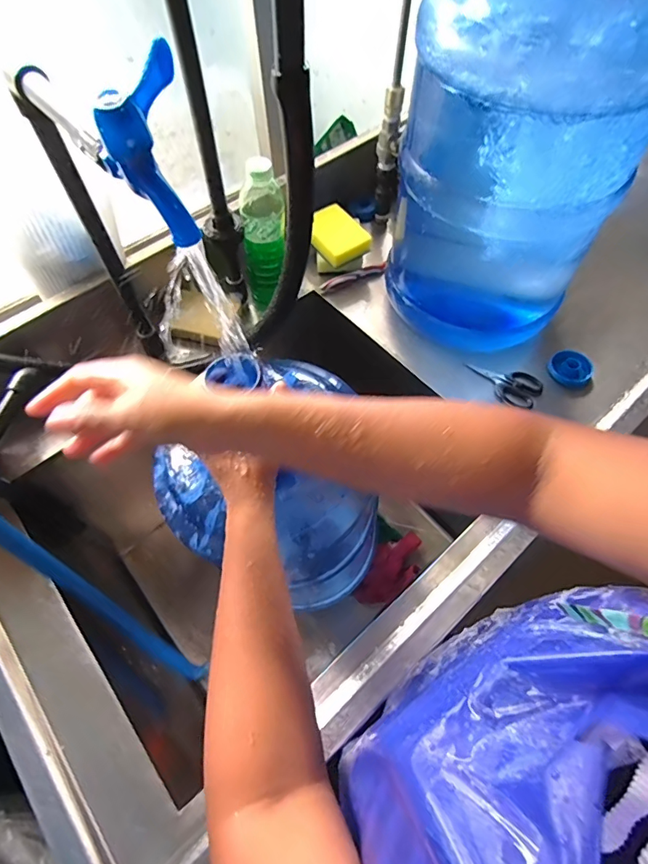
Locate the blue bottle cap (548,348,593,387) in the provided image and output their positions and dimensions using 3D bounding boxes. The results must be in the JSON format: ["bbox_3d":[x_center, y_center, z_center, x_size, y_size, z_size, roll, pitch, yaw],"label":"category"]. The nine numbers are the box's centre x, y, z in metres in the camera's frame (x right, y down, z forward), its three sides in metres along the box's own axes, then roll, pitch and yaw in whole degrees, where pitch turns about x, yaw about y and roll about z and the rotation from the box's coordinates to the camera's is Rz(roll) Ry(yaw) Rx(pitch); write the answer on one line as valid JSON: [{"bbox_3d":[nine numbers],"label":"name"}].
[{"bbox_3d":[0.351,-0.090,0.644,0.057,0.017,0.058,-1,61,1],"label":"blue bottle cap"}]

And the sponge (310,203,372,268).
[{"bbox_3d":[0.020,-0.310,0.716,0.075,0.028,0.104,-31,71,-5],"label":"sponge"}]

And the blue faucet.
[{"bbox_3d":[-0.098,-0.175,0.287,0.046,0.082,0.066,33,66,18],"label":"blue faucet"}]

